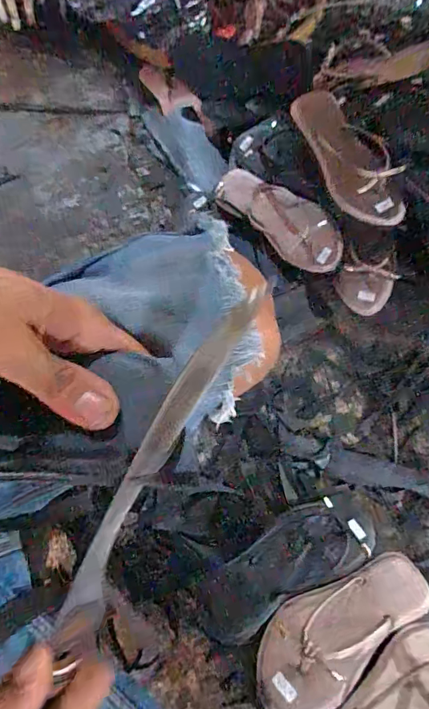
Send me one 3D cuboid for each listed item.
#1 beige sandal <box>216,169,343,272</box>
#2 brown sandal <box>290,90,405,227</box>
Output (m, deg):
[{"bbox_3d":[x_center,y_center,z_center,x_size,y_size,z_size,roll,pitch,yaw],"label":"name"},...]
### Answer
[{"bbox_3d":[0.103,-0.215,0.676,0.082,0.040,0.229,-46,73,15],"label":"beige sandal"},{"bbox_3d":[0.190,-0.285,0.633,0.096,0.058,0.231,-17,72,-8],"label":"brown sandal"}]

